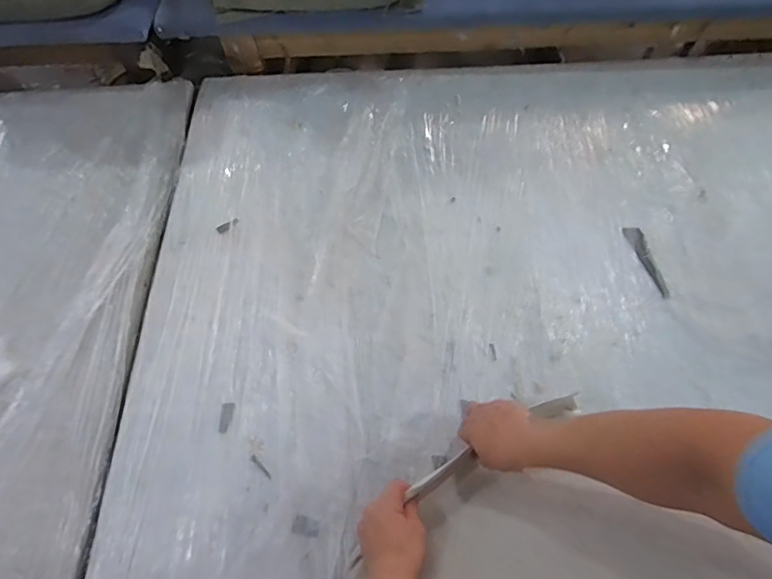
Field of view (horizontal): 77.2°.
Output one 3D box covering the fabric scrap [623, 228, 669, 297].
[{"bbox_3d":[0.494,-0.055,0.910,0.031,0.011,0.155,-12,63,-4],"label":"fabric scrap"}]

